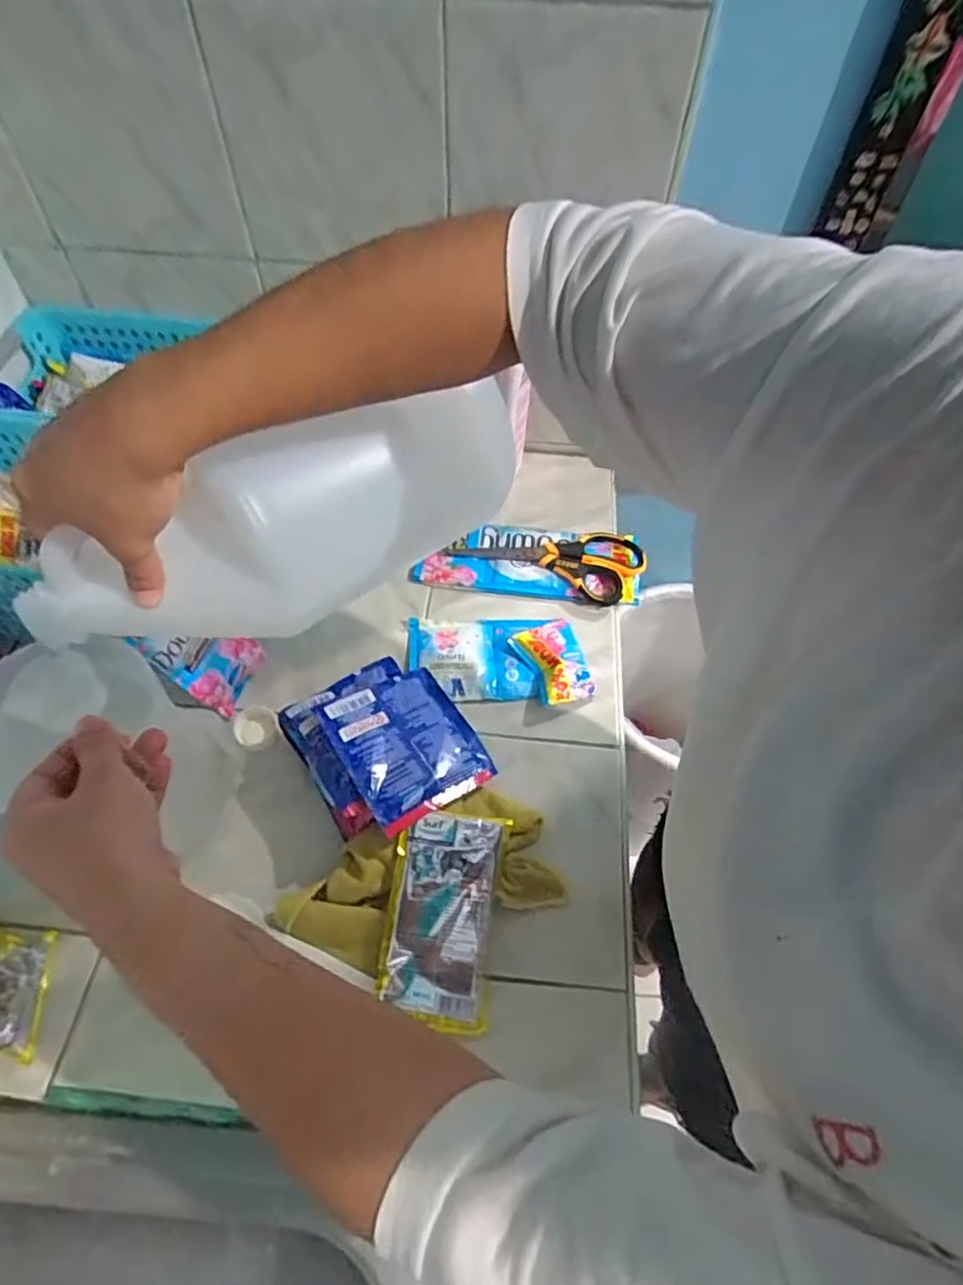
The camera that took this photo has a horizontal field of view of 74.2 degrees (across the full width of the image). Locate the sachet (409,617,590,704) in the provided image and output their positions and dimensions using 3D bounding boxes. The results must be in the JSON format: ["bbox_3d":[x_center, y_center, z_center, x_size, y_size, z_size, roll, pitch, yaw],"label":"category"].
[{"bbox_3d":[0.015,0.015,0.622,0.172,0.024,0.098,-2,57,-2],"label":"sachet"}]

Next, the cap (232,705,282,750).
[{"bbox_3d":[-0.206,0.077,0.579,0.040,0.011,0.045,-17,58,-12],"label":"cap"}]

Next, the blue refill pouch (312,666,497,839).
[{"bbox_3d":[-0.063,0.082,0.539,0.116,0.013,0.127,-21,63,-35],"label":"blue refill pouch"}]

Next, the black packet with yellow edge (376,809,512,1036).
[{"bbox_3d":[-0.031,0.204,0.485,0.079,0.015,0.145,11,70,-4],"label":"black packet with yellow edge"}]

